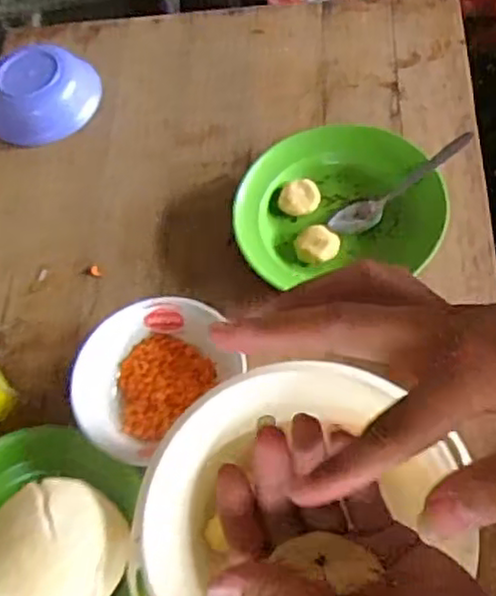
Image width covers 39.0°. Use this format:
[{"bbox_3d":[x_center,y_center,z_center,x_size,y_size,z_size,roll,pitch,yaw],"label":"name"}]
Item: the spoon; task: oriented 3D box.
[{"bbox_3d":[0.158,-0.115,0.720,0.166,0.014,0.032,-35,68,6],"label":"spoon"}]

